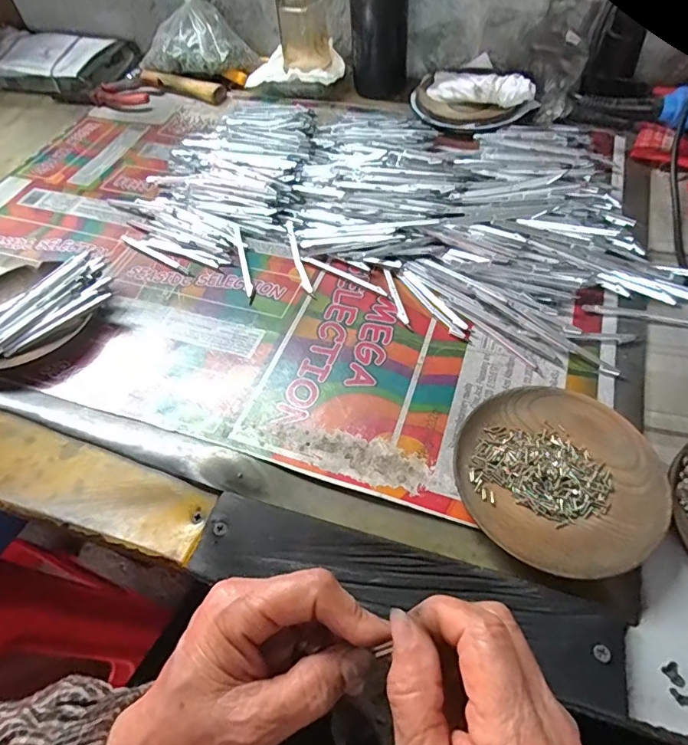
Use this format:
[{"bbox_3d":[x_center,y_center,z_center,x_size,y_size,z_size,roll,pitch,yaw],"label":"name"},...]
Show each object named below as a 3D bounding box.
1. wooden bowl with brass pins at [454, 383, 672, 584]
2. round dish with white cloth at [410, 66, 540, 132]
[{"bbox_3d":[0.126,0.060,0.287,0.112,0.020,0.114,-2,55,3],"label":"wooden bowl with brass pins"},{"bbox_3d":[0.137,-0.317,0.539,0.112,0.038,0.123,-2,55,3],"label":"round dish with white cloth"}]

